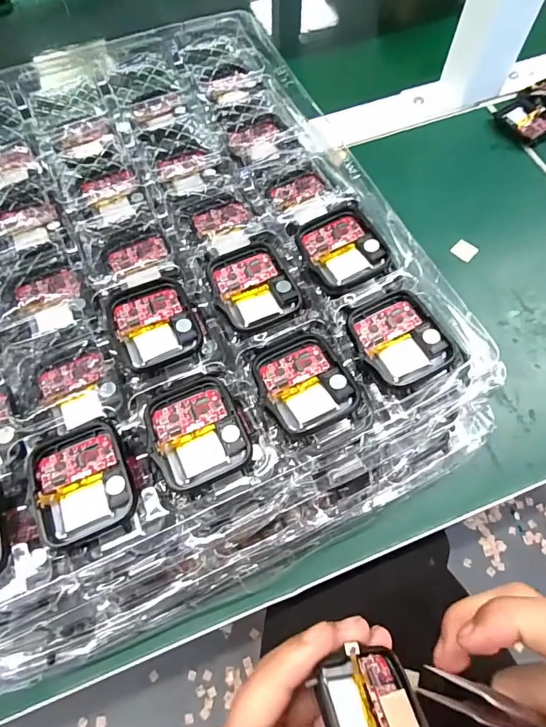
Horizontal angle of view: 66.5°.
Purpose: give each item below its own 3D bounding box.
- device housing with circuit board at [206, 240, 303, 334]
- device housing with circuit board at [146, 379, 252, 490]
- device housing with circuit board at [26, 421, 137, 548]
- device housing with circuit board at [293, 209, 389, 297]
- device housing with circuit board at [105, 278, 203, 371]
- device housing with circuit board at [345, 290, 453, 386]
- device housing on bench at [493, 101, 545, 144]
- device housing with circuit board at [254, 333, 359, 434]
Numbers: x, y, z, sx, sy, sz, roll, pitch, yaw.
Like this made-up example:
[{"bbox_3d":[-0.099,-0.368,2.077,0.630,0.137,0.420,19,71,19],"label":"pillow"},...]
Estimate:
[{"bbox_3d":[-0.010,-0.038,0.204,0.037,0.007,0.045,-23,68,-9],"label":"device housing with circuit board"},{"bbox_3d":[-0.033,0.028,0.176,0.037,0.005,0.044,-19,67,-7],"label":"device housing with circuit board"},{"bbox_3d":[-0.077,0.047,0.168,0.037,0.006,0.046,-22,68,-9],"label":"device housing with circuit board"},{"bbox_3d":[0.034,-0.058,0.207,0.037,0.008,0.044,-25,68,-10],"label":"device housing with circuit board"},{"bbox_3d":[-0.057,-0.021,0.197,0.036,0.005,0.045,-21,68,-8],"label":"device housing with circuit board"},{"bbox_3d":[0.057,-0.012,0.188,0.038,0.007,0.043,-22,68,-8],"label":"device housing with circuit board"},{"bbox_3d":[0.219,-0.211,0.360,0.034,0.009,0.044,-34,70,-13],"label":"device housing on bench"},{"bbox_3d":[0.012,0.008,0.182,0.036,0.007,0.042,-26,68,-10],"label":"device housing with circuit board"}]

